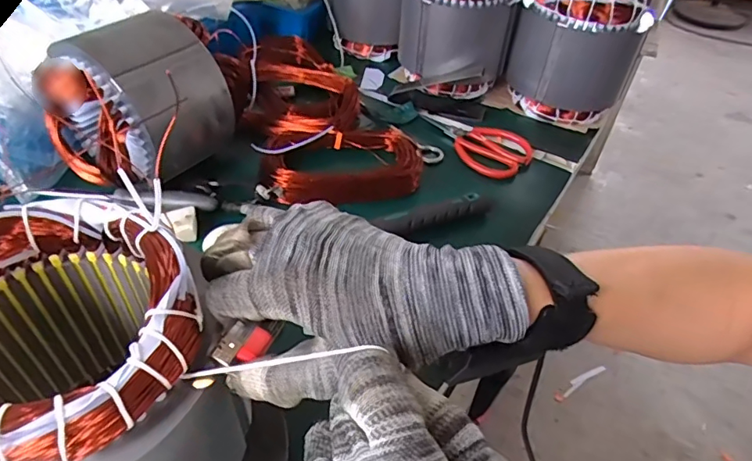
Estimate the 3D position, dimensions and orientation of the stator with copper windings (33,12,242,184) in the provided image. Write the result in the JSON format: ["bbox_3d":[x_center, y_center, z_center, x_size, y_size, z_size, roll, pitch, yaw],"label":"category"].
[{"bbox_3d":[-0.233,-0.128,0.515,0.130,0.148,0.163,34,52,27],"label":"stator with copper windings"}]

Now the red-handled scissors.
[{"bbox_3d":[0.123,-0.123,0.649,0.090,0.009,0.162,-26,50,-29],"label":"red-handled scissors"}]

